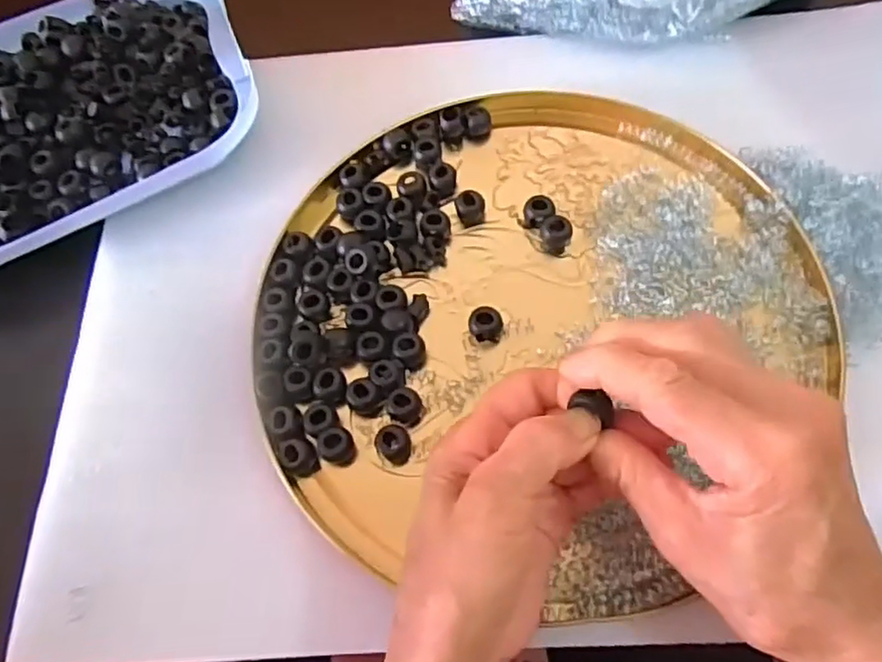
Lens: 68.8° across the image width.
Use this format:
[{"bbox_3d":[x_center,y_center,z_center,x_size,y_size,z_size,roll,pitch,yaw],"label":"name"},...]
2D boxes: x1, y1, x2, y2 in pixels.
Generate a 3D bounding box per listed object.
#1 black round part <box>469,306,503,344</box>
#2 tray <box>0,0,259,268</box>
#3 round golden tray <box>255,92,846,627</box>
[{"bbox_3d":[0.024,-0.003,0.342,0.018,0.011,0.017,-2,66,4],"label":"black round part"},{"bbox_3d":[-0.253,-0.142,0.420,0.258,0.032,0.194,-29,67,-8],"label":"tray"},{"bbox_3d":[0.041,-0.014,0.345,0.271,0.030,0.289,-2,66,4],"label":"round golden tray"}]

